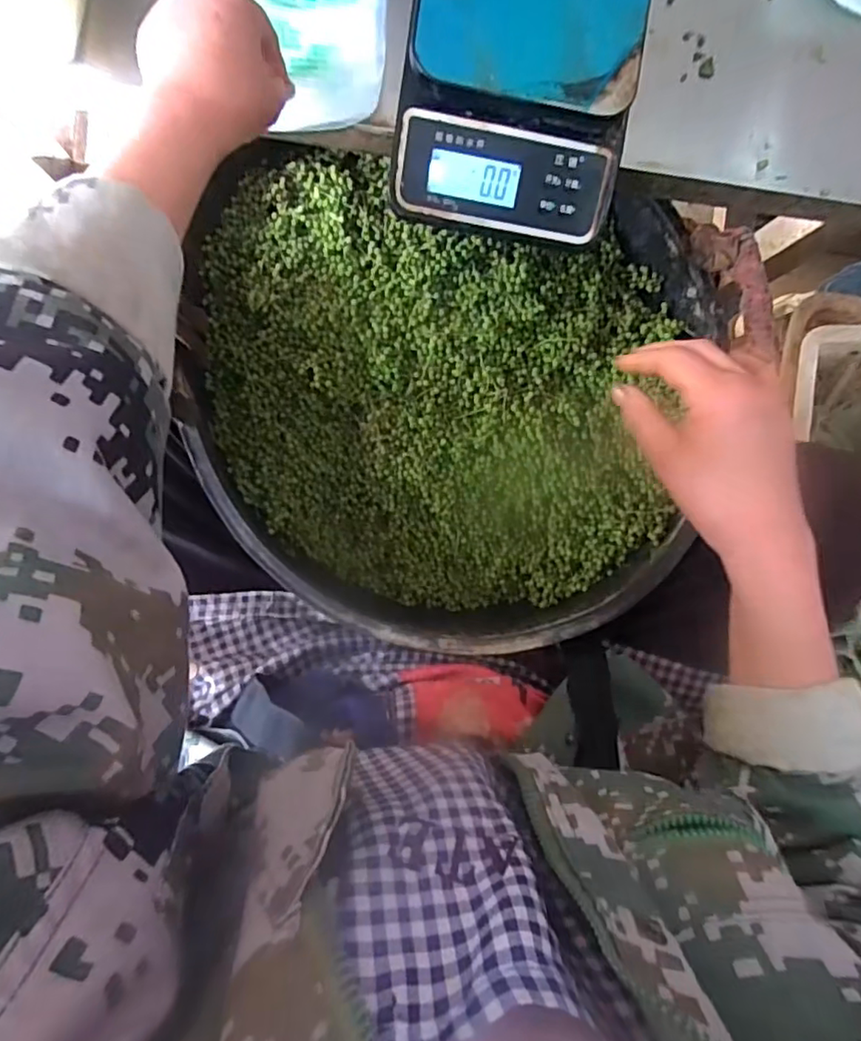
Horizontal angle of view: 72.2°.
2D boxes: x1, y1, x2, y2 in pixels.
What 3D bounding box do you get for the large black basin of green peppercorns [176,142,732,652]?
[{"bbox_3d":[0.011,-0.109,0.475,0.413,0.138,0.380,0,93,-5],"label":"large black basin of green peppercorns"}]

